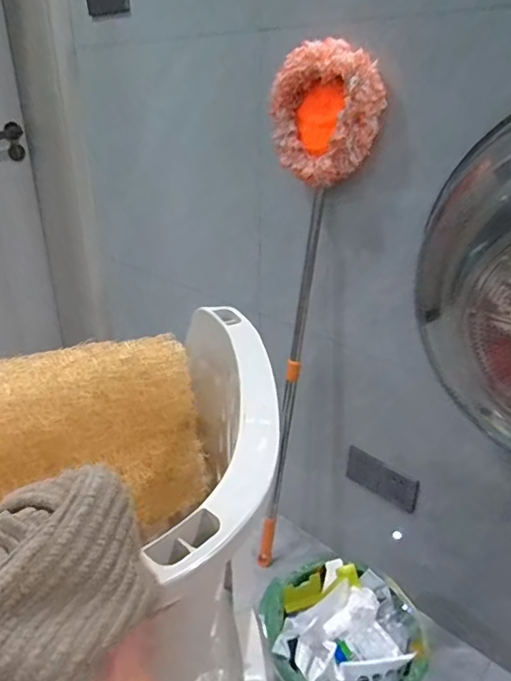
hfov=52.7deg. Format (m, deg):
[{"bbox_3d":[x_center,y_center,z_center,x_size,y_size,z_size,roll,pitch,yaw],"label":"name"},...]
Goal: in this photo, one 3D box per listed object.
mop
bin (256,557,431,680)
[{"bbox_3d":[0.125,0.019,1.114,0.216,1.158,0.110,12,28,23],"label":"mop"},{"bbox_3d":[0.147,0.597,0.923,0.246,0.274,0.253,0,25,0],"label":"bin"}]

